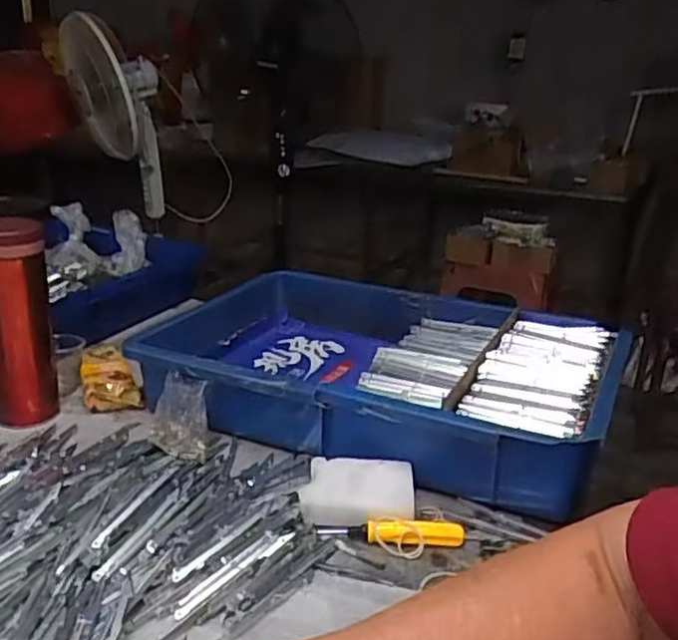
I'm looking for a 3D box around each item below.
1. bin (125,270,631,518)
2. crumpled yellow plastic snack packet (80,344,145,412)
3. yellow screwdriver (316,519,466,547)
[{"bbox_3d":[0.041,0.041,0.703,0.428,0.087,0.305,11,21,21],"label":"bin"},{"bbox_3d":[-0.238,0.060,0.722,0.056,0.035,0.100,-5,21,-21],"label":"crumpled yellow plastic snack packet"},{"bbox_3d":[0.039,0.152,0.507,0.105,0.011,0.015,4,20,-1],"label":"yellow screwdriver"}]

